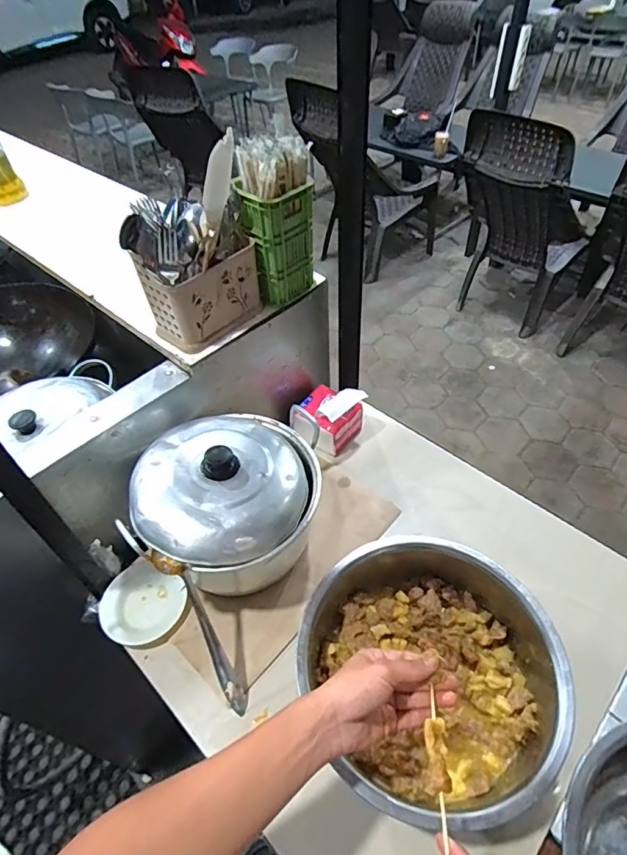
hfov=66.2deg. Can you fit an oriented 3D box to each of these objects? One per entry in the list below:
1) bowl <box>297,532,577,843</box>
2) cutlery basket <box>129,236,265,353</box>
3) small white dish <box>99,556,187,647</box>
[{"bbox_3d":[0.136,0.286,0.575,0.274,0.118,0.290,-2,48,2],"label":"bowl"},{"bbox_3d":[-0.158,-0.198,0.705,0.081,0.108,0.159,35,59,30],"label":"cutlery basket"},{"bbox_3d":[-0.249,0.259,0.703,0.123,0.025,0.114,-2,48,2],"label":"small white dish"}]

